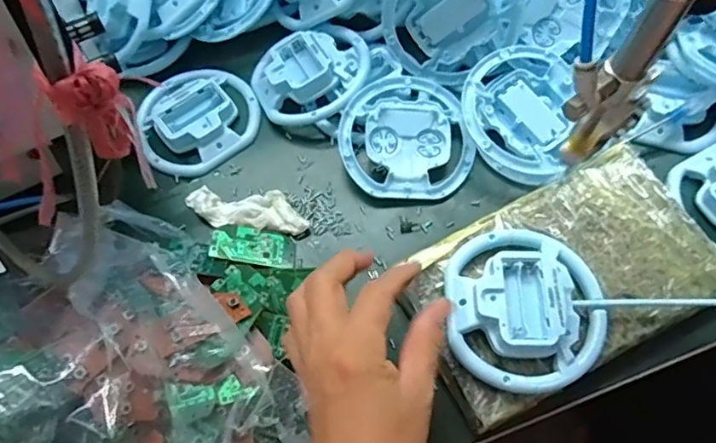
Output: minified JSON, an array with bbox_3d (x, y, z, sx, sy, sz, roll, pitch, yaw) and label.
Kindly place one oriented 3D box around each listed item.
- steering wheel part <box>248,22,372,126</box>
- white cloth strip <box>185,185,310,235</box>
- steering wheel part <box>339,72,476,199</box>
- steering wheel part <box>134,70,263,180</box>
[{"bbox_3d":[-0.037,-0.124,0.463,0.096,0.028,0.082,-30,68,-10],"label":"steering wheel part"},{"bbox_3d":[-0.086,-0.009,0.429,0.096,0.013,0.034,7,67,6],"label":"white cloth strip"},{"bbox_3d":[0.037,-0.066,0.439,0.102,0.022,0.097,-1,66,3],"label":"steering wheel part"},{"bbox_3d":[-0.134,-0.089,0.468,0.097,0.018,0.098,-1,66,3],"label":"steering wheel part"}]

